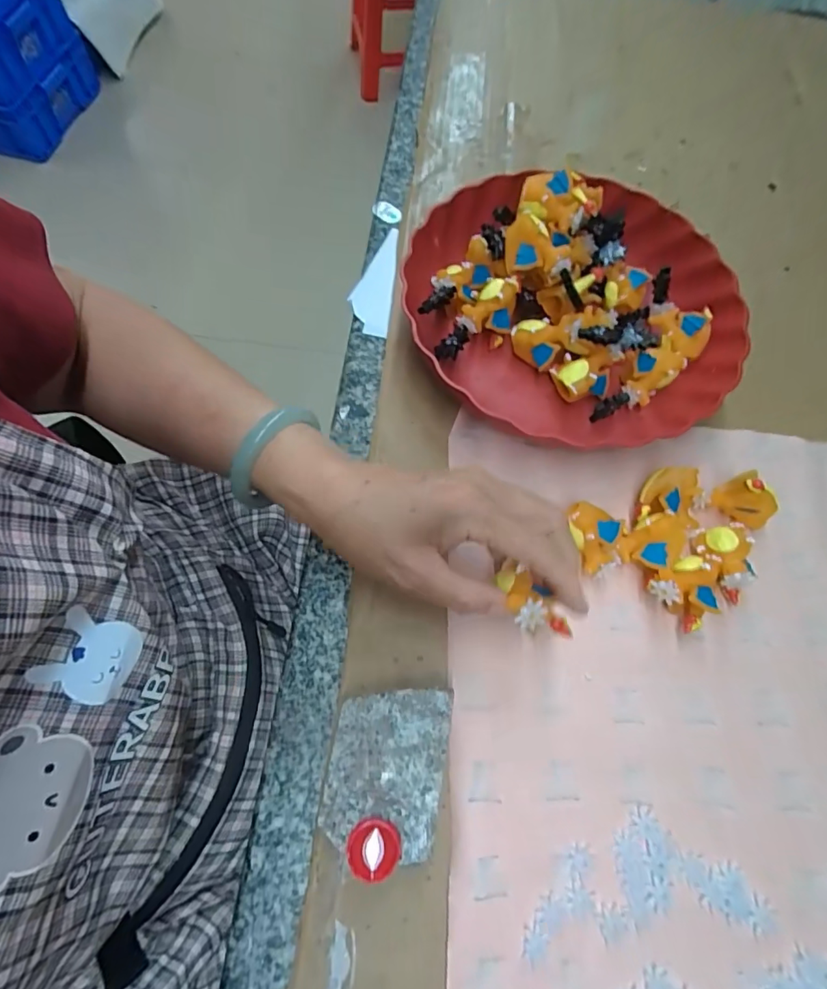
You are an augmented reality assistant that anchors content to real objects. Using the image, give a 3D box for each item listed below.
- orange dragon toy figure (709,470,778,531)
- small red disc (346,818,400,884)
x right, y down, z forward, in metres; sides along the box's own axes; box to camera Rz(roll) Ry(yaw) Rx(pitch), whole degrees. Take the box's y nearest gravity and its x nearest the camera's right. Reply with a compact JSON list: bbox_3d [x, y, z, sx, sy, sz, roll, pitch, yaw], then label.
[{"bbox_3d":[0.221,0.005,0.316,0.036,0.039,0.020,42,72,12],"label":"orange dragon toy figure"},{"bbox_3d":[-0.019,0.174,0.234,0.025,0.006,0.024,-5,63,-2],"label":"small red disc"}]

